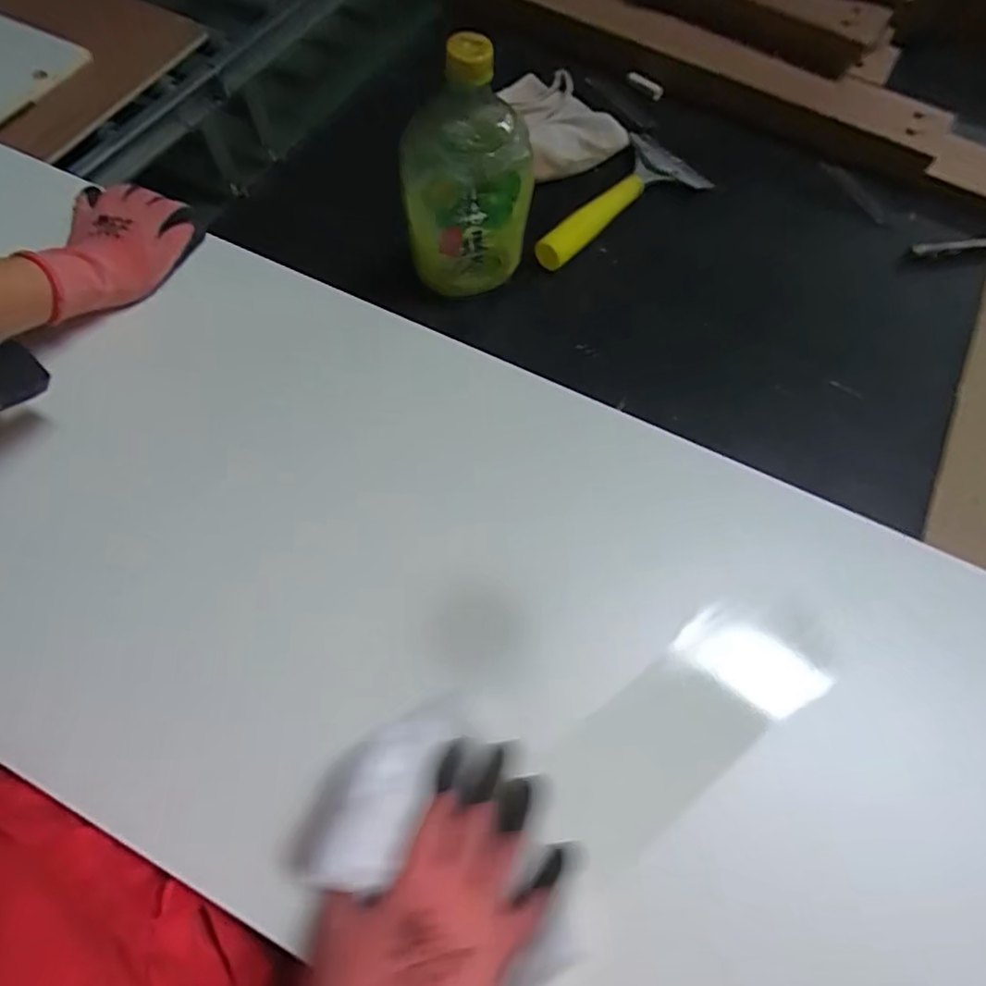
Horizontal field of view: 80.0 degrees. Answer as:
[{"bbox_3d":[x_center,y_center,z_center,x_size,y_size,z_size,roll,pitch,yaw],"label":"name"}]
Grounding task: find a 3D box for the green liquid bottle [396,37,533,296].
[{"bbox_3d":[-0.018,-0.245,0.452,0.093,0.175,0.084,4,67,-1],"label":"green liquid bottle"}]

